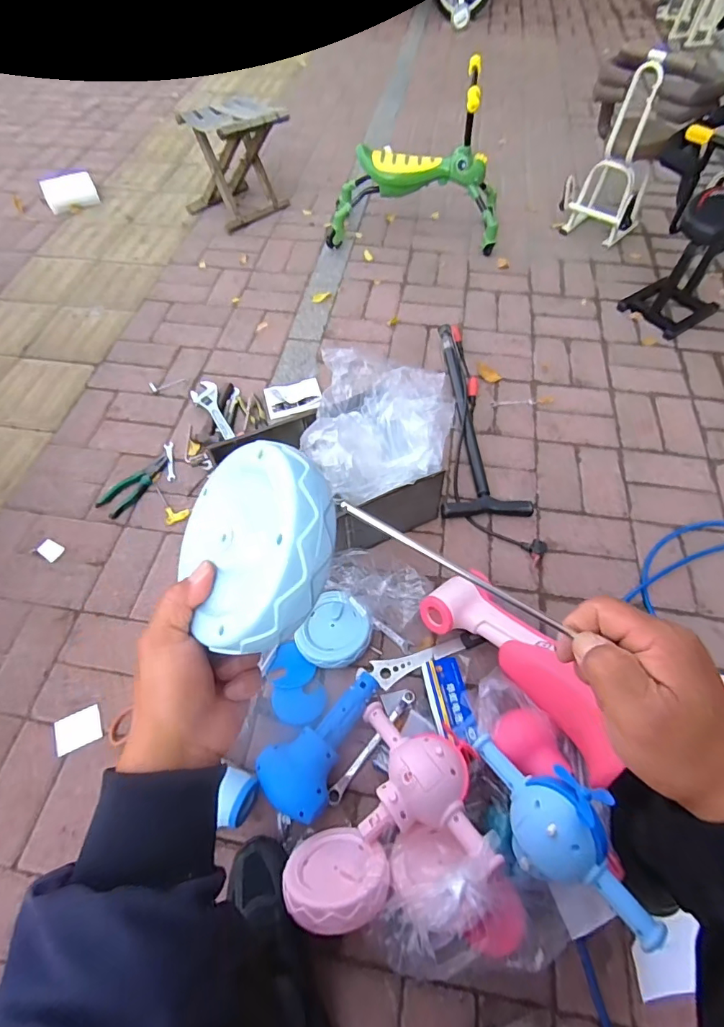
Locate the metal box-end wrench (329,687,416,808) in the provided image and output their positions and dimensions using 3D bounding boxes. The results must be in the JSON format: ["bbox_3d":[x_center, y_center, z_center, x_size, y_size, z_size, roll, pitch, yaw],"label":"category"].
[{"bbox_3d":[0.020,0.390,0.790,0.022,0.018,0.218,36,65,19],"label":"metal box-end wrench"}]

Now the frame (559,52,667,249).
[{"bbox_3d":[0.805,-1.107,1.421,0.244,0.448,0.219,33,66,16],"label":"frame"}]

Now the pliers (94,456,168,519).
[{"bbox_3d":[-0.524,-0.070,1.079,0.075,0.015,0.180,34,65,18],"label":"pliers"}]

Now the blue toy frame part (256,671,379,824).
[{"bbox_3d":[-0.047,0.380,0.763,0.237,0.071,0.124,-33,65,-18],"label":"blue toy frame part"}]

